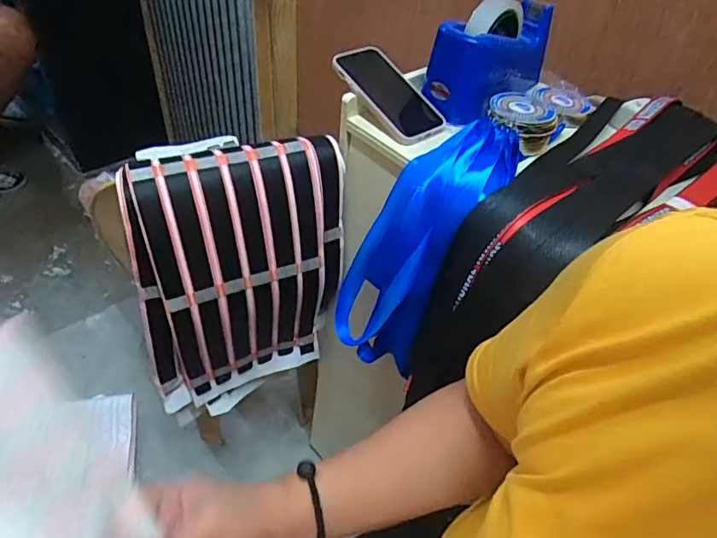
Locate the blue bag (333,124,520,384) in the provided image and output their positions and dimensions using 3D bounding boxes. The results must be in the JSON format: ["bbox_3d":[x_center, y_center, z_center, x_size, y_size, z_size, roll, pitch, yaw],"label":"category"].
[{"bbox_3d":[0.073,-0.019,0.624,0.083,0.337,0.116,-3,40,-44],"label":"blue bag"}]

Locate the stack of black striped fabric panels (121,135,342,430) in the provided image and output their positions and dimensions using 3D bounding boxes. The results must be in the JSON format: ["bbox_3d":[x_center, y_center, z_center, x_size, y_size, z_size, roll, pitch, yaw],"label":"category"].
[{"bbox_3d":[-0.159,0.025,0.719,0.296,0.391,0.080,-20,51,-24],"label":"stack of black striped fabric panels"}]

